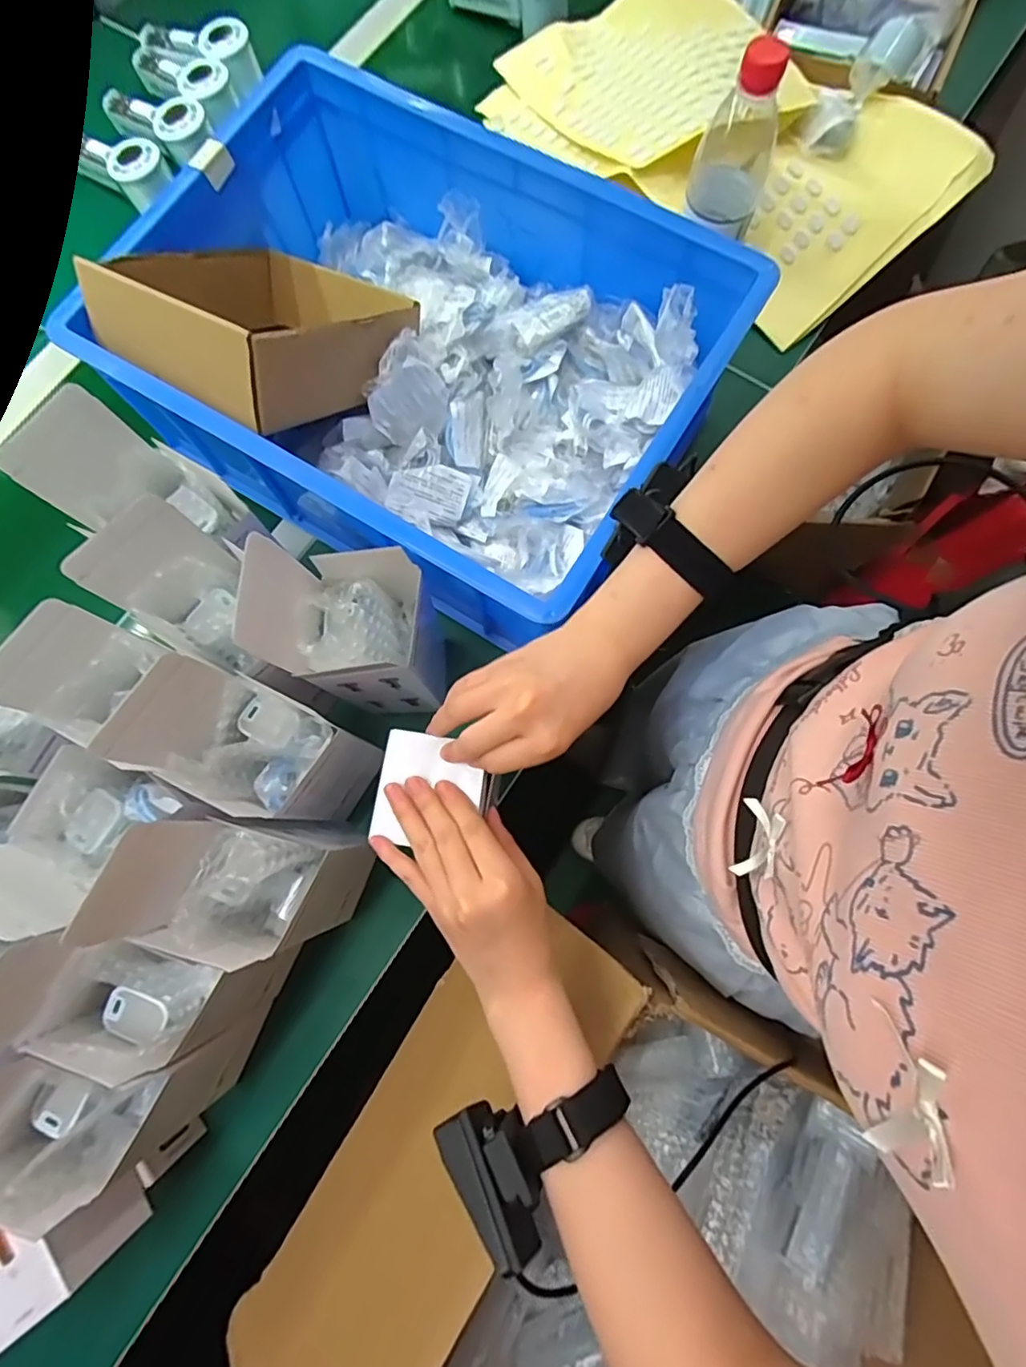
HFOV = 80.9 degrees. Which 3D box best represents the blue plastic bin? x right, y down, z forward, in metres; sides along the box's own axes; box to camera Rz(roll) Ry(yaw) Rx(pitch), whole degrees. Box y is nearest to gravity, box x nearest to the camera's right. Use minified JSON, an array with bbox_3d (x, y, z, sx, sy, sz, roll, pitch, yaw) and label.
[{"bbox_3d":[-0.079,-0.285,0.527,0.465,0.144,0.338,31,82,6],"label":"blue plastic bin"}]

